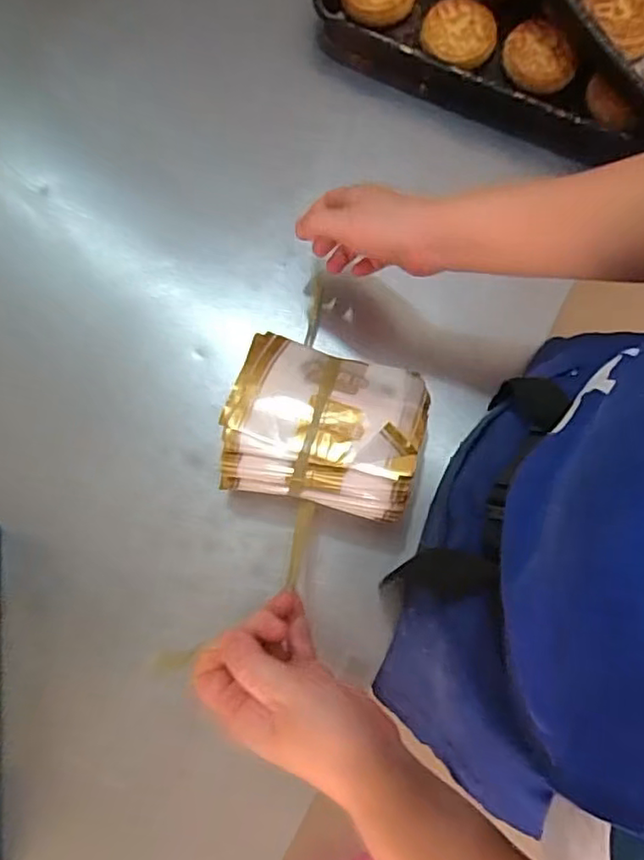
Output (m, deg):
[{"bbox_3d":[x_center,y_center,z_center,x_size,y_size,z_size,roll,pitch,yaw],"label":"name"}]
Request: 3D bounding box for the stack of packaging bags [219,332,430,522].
[{"bbox_3d":[0.001,-0.006,0.504,0.156,0.049,0.133,16,79,3],"label":"stack of packaging bags"}]

